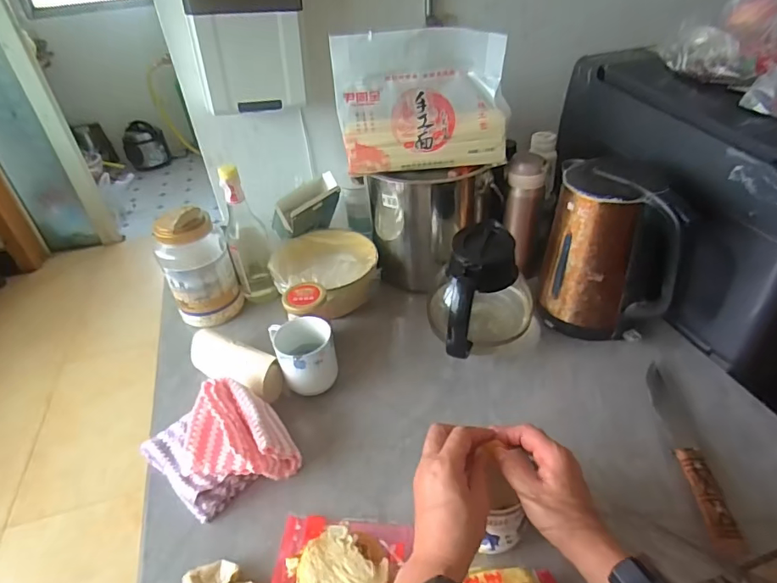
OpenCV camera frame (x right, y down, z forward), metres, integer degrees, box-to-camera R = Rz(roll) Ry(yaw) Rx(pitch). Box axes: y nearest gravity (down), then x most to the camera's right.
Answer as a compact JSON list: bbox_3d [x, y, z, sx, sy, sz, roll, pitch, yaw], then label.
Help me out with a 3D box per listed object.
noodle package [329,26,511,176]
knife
[{"bbox_3d":[0.046,-0.266,0.681,0.230,0.174,0.060,-3,39,2],"label":"noodle package"},{"bbox_3d":[0.352,0.185,0.570,0.032,0.014,0.252,0,39,6],"label":"knife"}]

